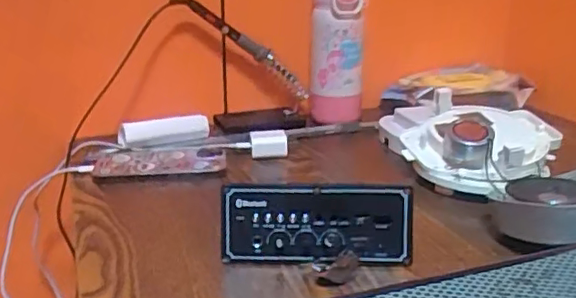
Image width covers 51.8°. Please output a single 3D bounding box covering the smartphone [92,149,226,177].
[{"bbox_3d":[-0.148,0.018,0.694,0.149,0.017,0.067,0,21,4],"label":"smartphone"}]

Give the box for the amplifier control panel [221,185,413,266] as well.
[{"bbox_3d":[0.022,0.064,0.479,0.153,0.065,0.019,1,21,7],"label":"amplifier control panel"}]

